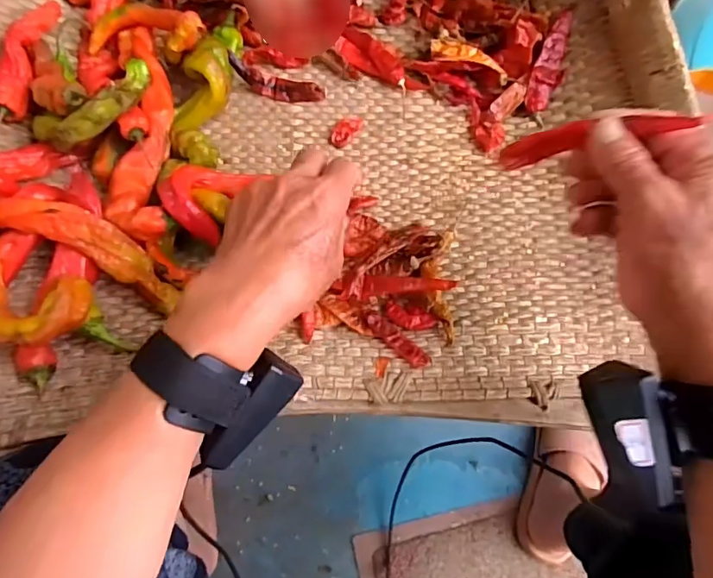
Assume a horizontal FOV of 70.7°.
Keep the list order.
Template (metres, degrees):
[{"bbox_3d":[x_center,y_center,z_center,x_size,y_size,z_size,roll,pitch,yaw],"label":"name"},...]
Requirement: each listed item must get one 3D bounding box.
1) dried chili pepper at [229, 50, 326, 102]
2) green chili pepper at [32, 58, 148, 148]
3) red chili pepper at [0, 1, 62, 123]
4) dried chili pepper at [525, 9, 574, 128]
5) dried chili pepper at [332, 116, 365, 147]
[{"bbox_3d":[-0.071,-0.180,0.444,0.084,0.022,0.015,14,69,-12],"label":"dried chili pepper"},{"bbox_3d":[-0.196,-0.136,0.375,0.095,0.024,0.033,-30,73,4],"label":"green chili pepper"},{"bbox_3d":[-0.265,-0.190,0.397,0.028,0.018,0.112,5,70,-1],"label":"red chili pepper"},{"bbox_3d":[0.174,-0.202,0.452,0.026,0.013,0.103,18,87,4],"label":"dried chili pepper"},{"bbox_3d":[-0.009,-0.141,0.444,0.018,0.006,0.037,33,72,9],"label":"dried chili pepper"}]

